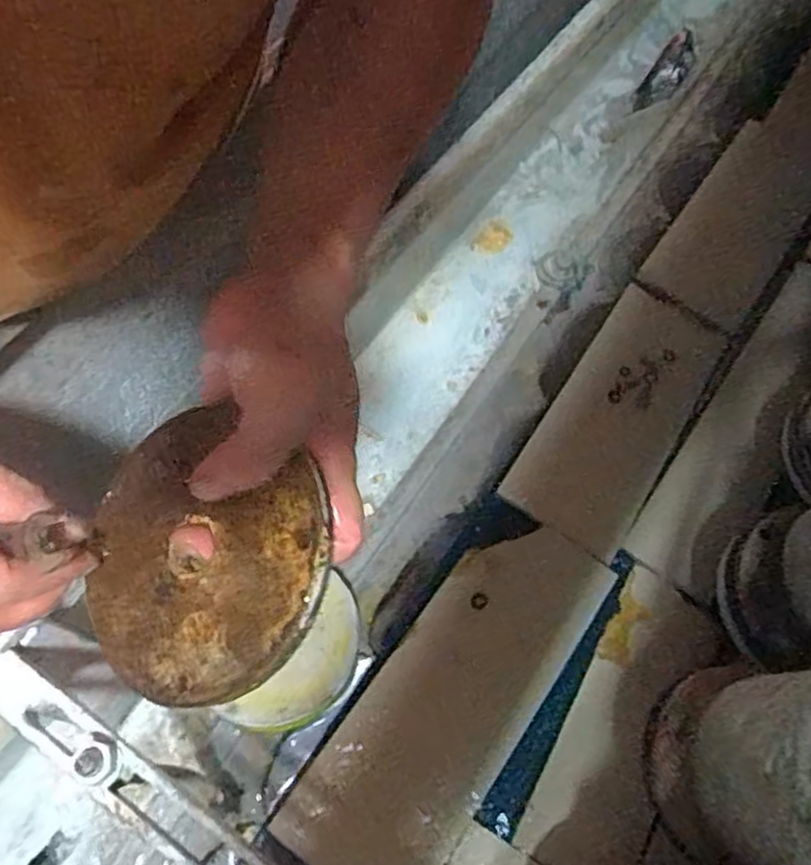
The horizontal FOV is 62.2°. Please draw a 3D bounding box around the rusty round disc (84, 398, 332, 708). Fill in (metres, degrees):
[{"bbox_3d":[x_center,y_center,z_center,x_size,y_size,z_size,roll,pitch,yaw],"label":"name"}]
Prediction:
[{"bbox_3d":[-0.091,0.051,0.282,0.123,0.012,0.116,-8,72,25],"label":"rusty round disc"}]

